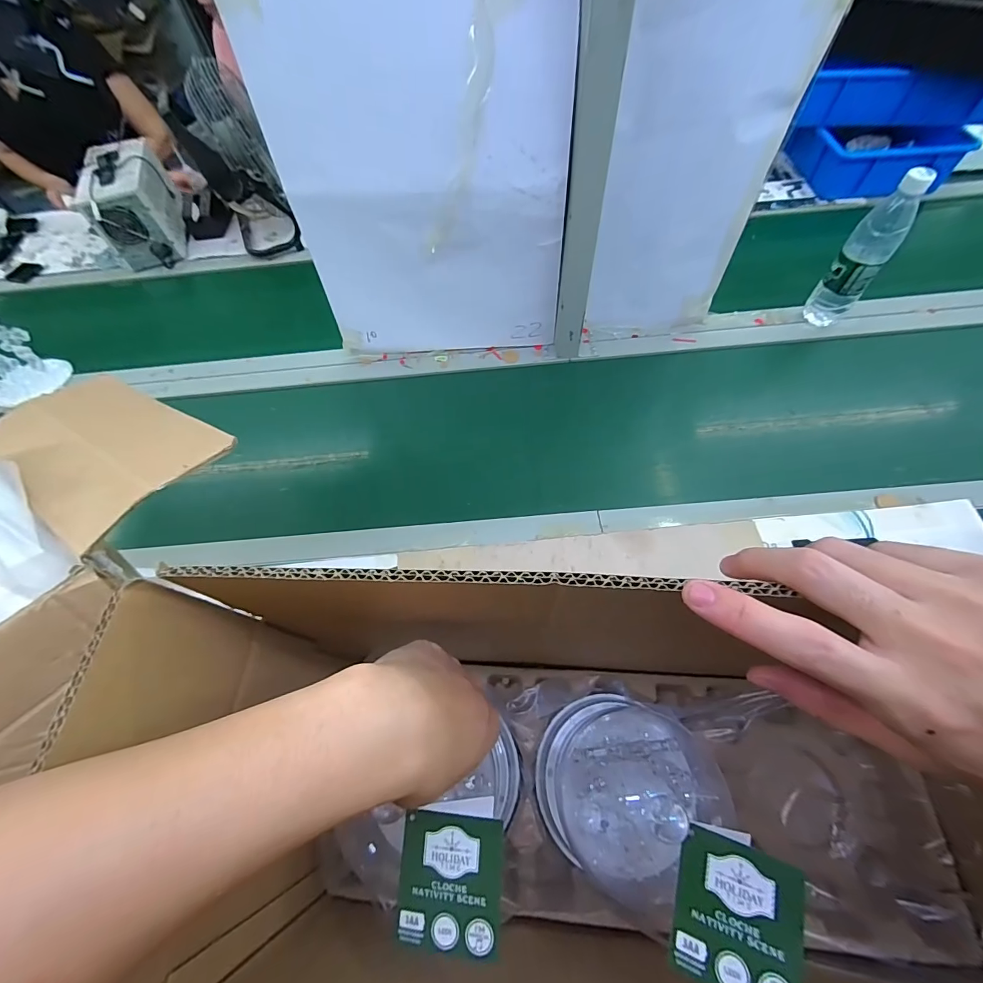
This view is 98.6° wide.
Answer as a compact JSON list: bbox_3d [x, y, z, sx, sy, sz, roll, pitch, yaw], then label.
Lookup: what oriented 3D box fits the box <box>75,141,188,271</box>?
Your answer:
[{"bbox_3d":[-0.823,-0.666,0.985,0.141,0.170,0.265,-18,62,-6],"label":"box"}]

